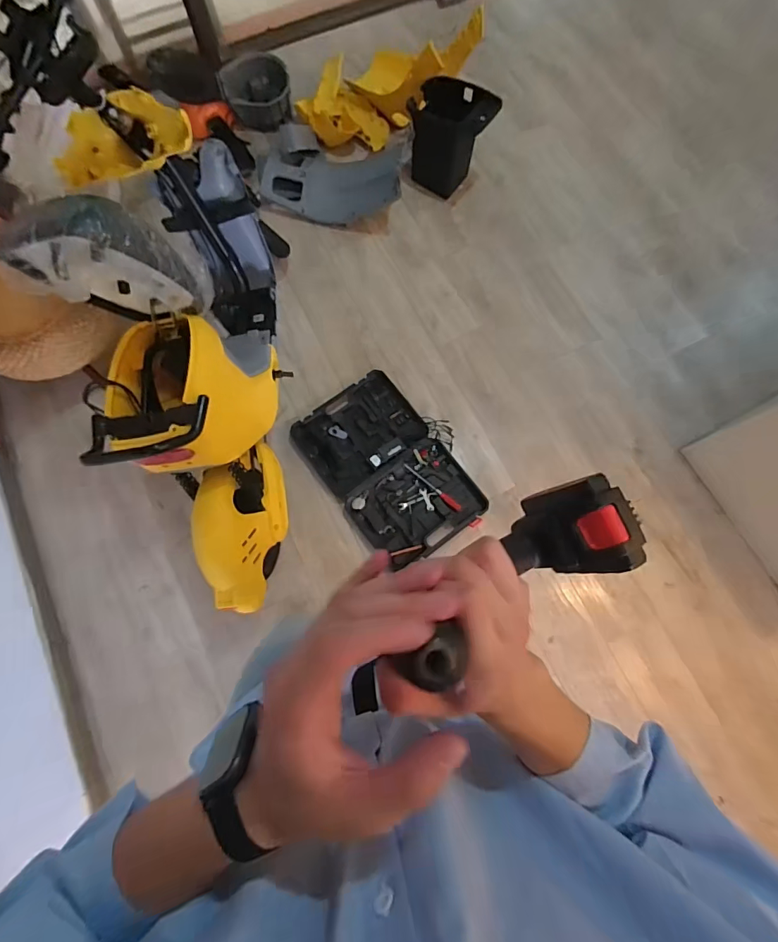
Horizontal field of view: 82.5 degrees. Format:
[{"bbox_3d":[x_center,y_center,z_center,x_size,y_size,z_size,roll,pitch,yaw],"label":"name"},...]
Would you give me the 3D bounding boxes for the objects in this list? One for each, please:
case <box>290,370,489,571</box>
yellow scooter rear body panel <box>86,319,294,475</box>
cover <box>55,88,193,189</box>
[{"bbox_3d":[0.008,-0.022,1.610,0.466,0.074,0.665,-36,78,-8],"label":"case"},{"bbox_3d":[-0.527,-0.179,1.183,0.312,0.388,0.444,6,76,2],"label":"yellow scooter rear body panel"},{"bbox_3d":[-0.631,-0.778,1.051,0.346,0.159,0.131,-16,76,-4],"label":"cover"}]

